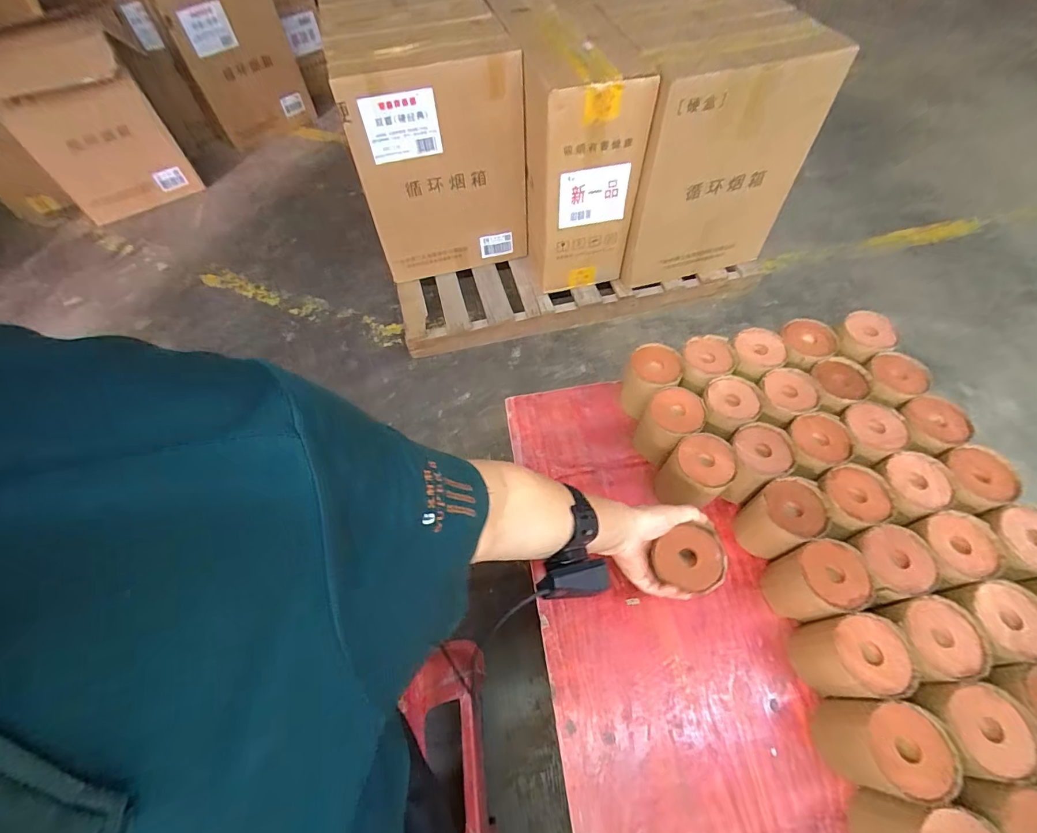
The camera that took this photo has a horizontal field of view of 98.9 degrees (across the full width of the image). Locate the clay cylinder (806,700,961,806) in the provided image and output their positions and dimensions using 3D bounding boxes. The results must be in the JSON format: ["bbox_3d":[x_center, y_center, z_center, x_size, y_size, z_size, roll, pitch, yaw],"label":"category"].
[{"bbox_3d":[0.395,0.361,0.486,0.092,0.097,0.084,-3,58,2],"label":"clay cylinder"}]

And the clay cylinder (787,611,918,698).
[{"bbox_3d":[0.391,0.290,0.533,0.094,0.103,0.081,-10,58,-3],"label":"clay cylinder"}]

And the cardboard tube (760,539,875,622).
[{"bbox_3d":[0.378,0.218,0.574,0.094,0.102,0.084,-16,59,-7],"label":"cardboard tube"}]

